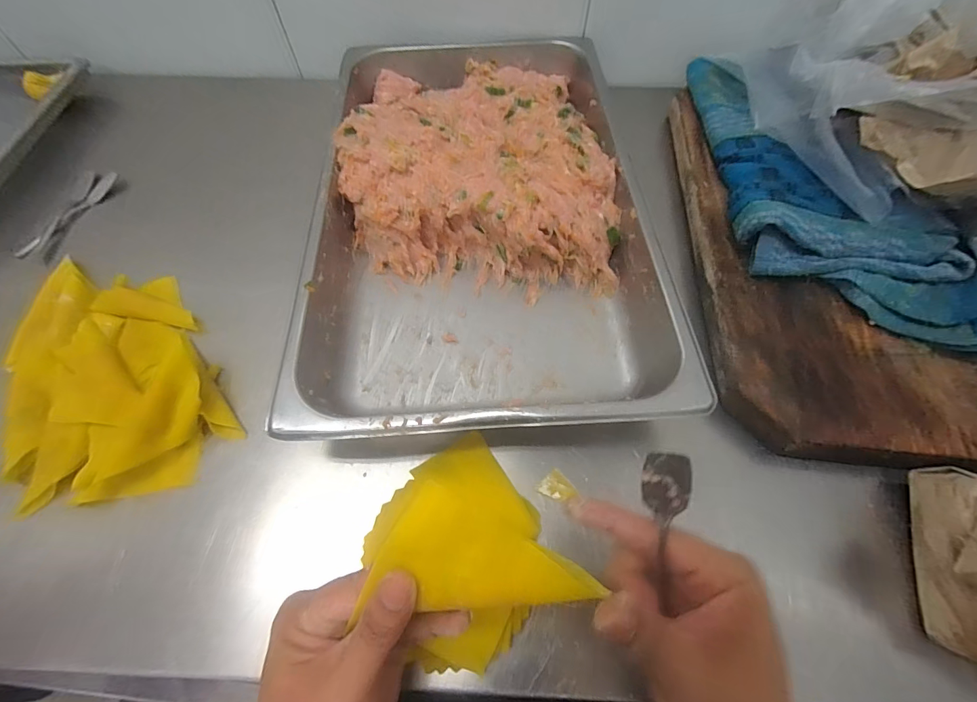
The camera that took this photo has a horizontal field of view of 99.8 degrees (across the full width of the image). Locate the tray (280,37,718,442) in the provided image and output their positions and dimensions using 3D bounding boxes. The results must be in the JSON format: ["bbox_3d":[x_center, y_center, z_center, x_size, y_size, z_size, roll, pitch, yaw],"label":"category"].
[{"bbox_3d":[-0.013,-0.162,0.434,0.305,0.070,0.519,-3,63,0],"label":"tray"}]

